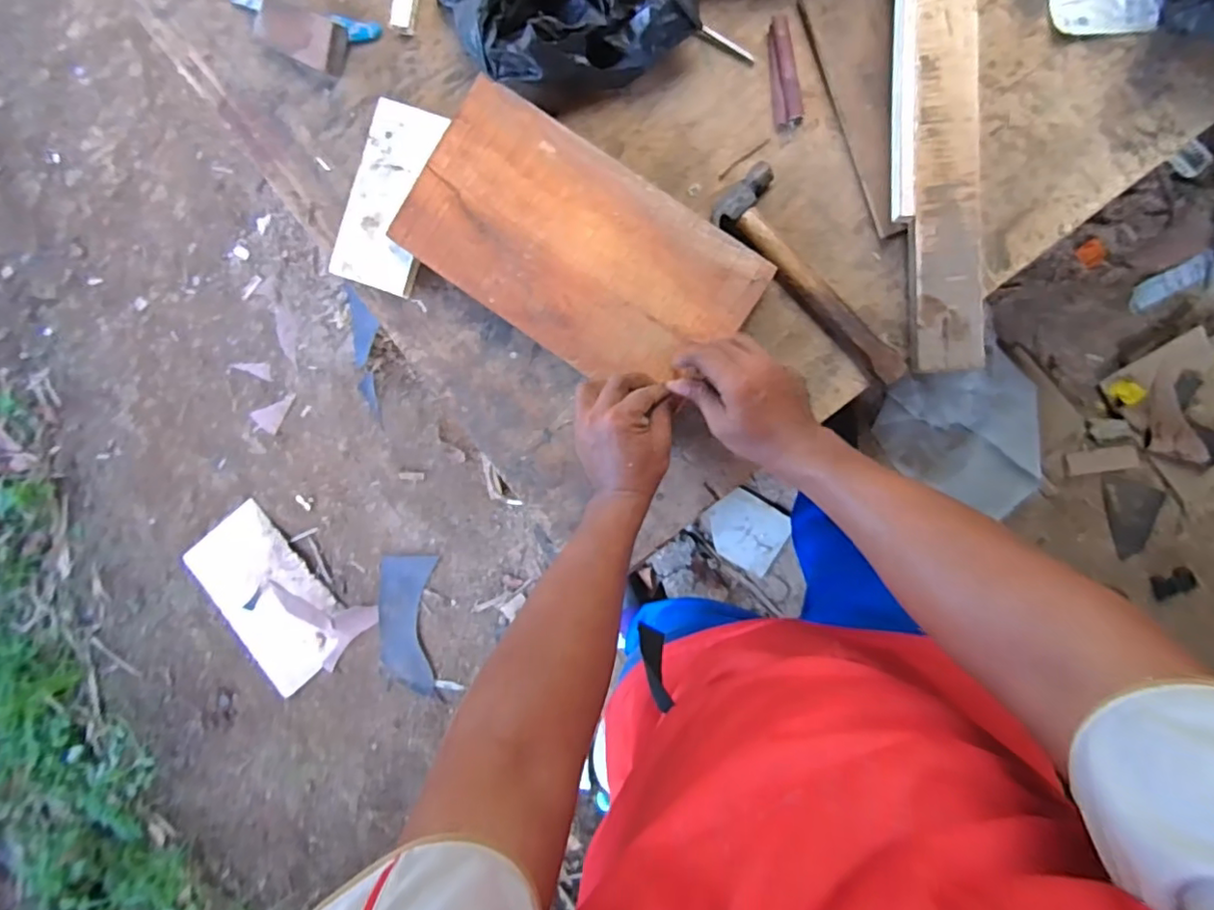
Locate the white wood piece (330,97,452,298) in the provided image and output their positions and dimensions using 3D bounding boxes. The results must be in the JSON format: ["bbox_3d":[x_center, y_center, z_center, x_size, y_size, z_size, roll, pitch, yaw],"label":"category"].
[{"bbox_3d":[-0.230,-0.277,0.641,0.091,0.026,0.193,20,96,7],"label":"white wood piece"}]

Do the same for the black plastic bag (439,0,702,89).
[{"bbox_3d":[-0.045,-0.432,0.591,0.260,0.072,0.127,9,91,4],"label":"black plastic bag"}]

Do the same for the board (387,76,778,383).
[{"bbox_3d":[-0.032,-0.206,0.595,0.344,0.010,0.187,35,98,5],"label":"board"}]

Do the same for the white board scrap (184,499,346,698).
[{"bbox_3d":[-0.893,0.371,1.568,0.257,0.023,0.455,-44,83,0],"label":"white board scrap"}]

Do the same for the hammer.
[{"bbox_3d":[0.216,-0.180,0.600,0.065,0.028,0.250,-43,87,3],"label":"hammer"}]

